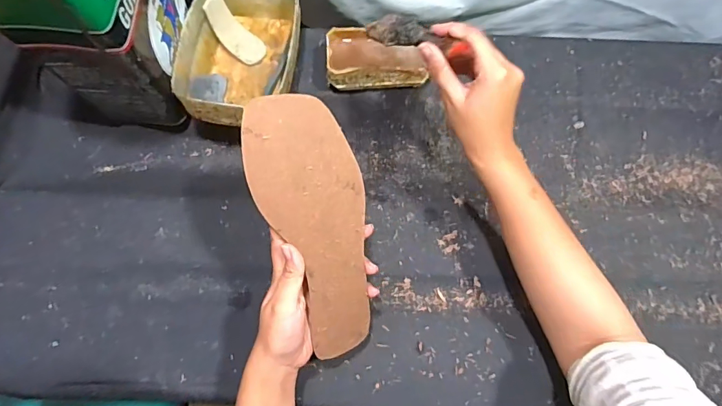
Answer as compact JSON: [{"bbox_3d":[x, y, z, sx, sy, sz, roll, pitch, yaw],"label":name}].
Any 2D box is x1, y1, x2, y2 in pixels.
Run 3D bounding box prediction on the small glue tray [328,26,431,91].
[{"bbox_3d":[0.016,-0.177,0.546,0.115,0.044,0.074,-5,72,-2],"label":"small glue tray"}]

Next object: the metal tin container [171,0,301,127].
[{"bbox_3d":[-0.138,-0.181,0.529,0.126,0.068,0.192,5,72,1],"label":"metal tin container"}]

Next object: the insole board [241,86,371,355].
[{"bbox_3d":[-0.030,0.027,0.374,0.083,0.016,0.235,-22,111,-14],"label":"insole board"}]

